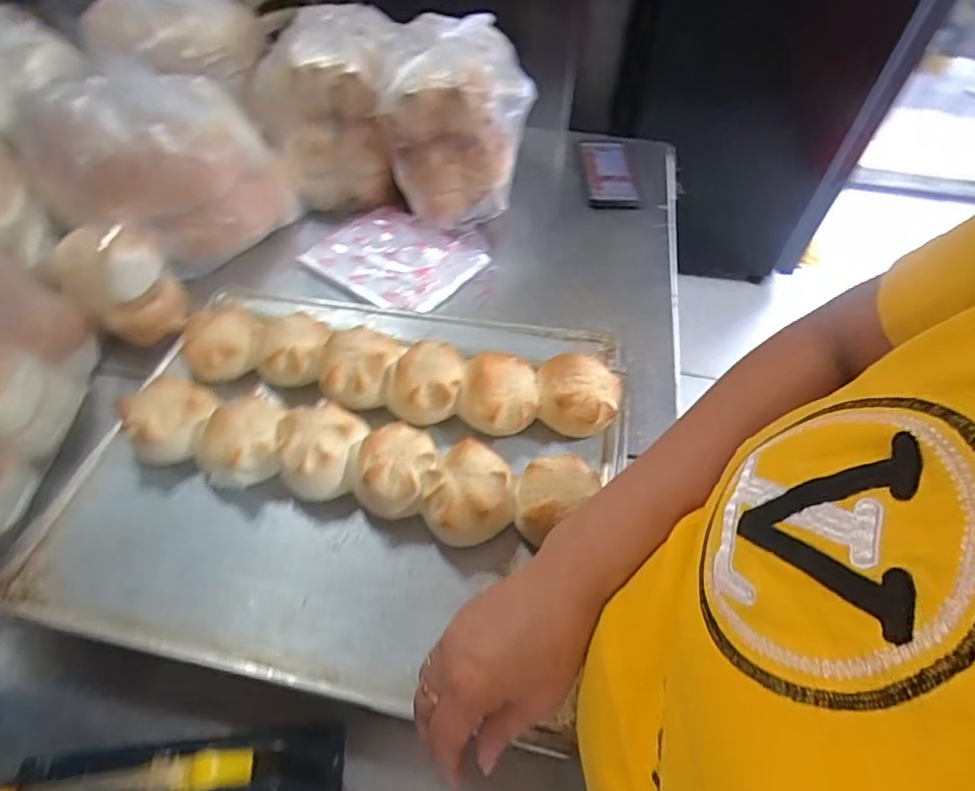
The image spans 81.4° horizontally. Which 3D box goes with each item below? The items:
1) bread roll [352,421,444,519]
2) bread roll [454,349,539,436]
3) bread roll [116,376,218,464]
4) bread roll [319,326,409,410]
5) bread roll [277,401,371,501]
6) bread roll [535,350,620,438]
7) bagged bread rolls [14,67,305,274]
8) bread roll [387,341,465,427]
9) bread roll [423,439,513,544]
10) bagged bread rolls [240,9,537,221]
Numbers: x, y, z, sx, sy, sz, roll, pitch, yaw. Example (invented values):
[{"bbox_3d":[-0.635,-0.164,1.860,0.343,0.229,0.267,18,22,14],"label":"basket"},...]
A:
[{"bbox_3d":[-0.076,0.063,0.473,0.068,0.051,0.067,1,52,-1],"label":"bread roll"},{"bbox_3d":[0.010,0.001,0.523,0.070,0.060,0.066,1,52,-1],"label":"bread roll"},{"bbox_3d":[-0.276,0.027,0.504,0.070,0.057,0.065,1,52,-1],"label":"bread roll"},{"bbox_3d":[-0.119,-0.031,0.539,0.080,0.048,0.074,1,52,-1],"label":"bread roll"},{"bbox_3d":[-0.141,0.047,0.483,0.072,0.042,0.074,1,52,-1],"label":"bread roll"},{"bbox_3d":[0.082,0.000,0.523,0.075,0.058,0.069,7,52,3],"label":"bread roll"},{"bbox_3d":[-0.376,-0.267,0.667,0.170,0.164,0.240,34,58,22],"label":"bagged bread rolls"},{"bbox_3d":[-0.058,-0.008,0.531,0.068,0.053,0.065,1,52,-1],"label":"bread roll"},{"bbox_3d":[-0.014,0.082,0.462,0.071,0.053,0.075,19,54,13],"label":"bread roll"},{"bbox_3d":[-0.123,-0.363,0.744,0.343,0.183,0.188,9,52,5],"label":"bagged bread rolls"}]

